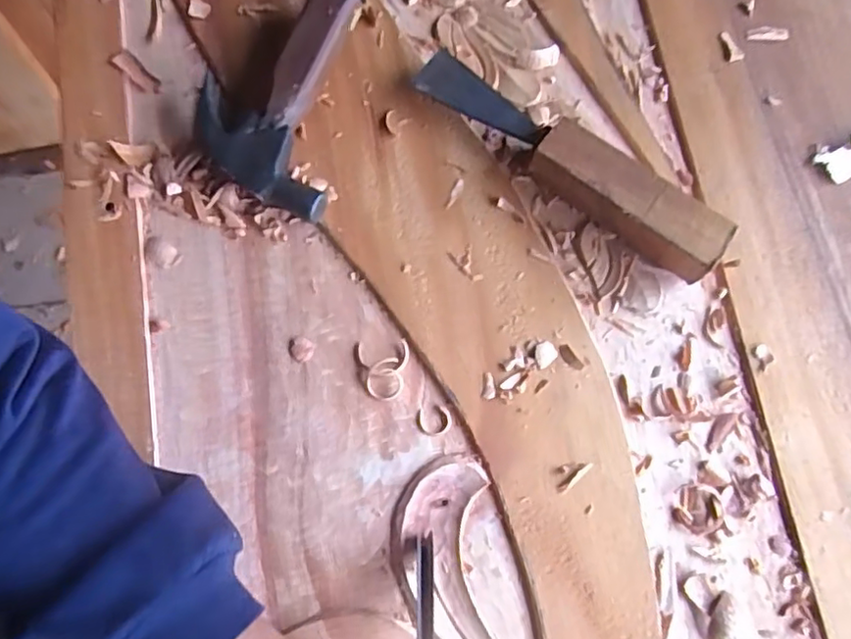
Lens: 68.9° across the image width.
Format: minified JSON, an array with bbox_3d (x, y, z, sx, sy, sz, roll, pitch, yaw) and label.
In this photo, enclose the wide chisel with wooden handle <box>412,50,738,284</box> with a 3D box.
[{"bbox_3d":[0.089,-0.102,0.396,0.218,0.037,0.035,37,79,7],"label":"wide chisel with wooden handle"}]

